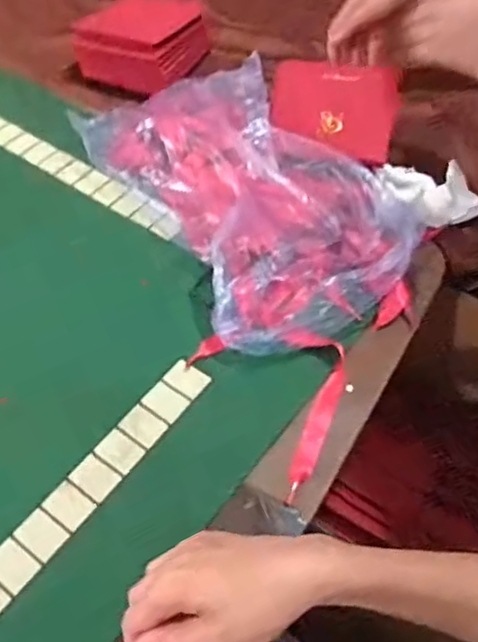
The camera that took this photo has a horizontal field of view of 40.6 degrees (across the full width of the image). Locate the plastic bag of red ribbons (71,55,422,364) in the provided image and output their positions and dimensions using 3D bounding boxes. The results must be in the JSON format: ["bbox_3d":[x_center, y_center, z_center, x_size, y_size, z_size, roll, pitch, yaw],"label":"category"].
[{"bbox_3d":[0.009,-0.156,0.731,0.249,0.081,0.412,-26,58,-20],"label":"plastic bag of red ribbons"}]

